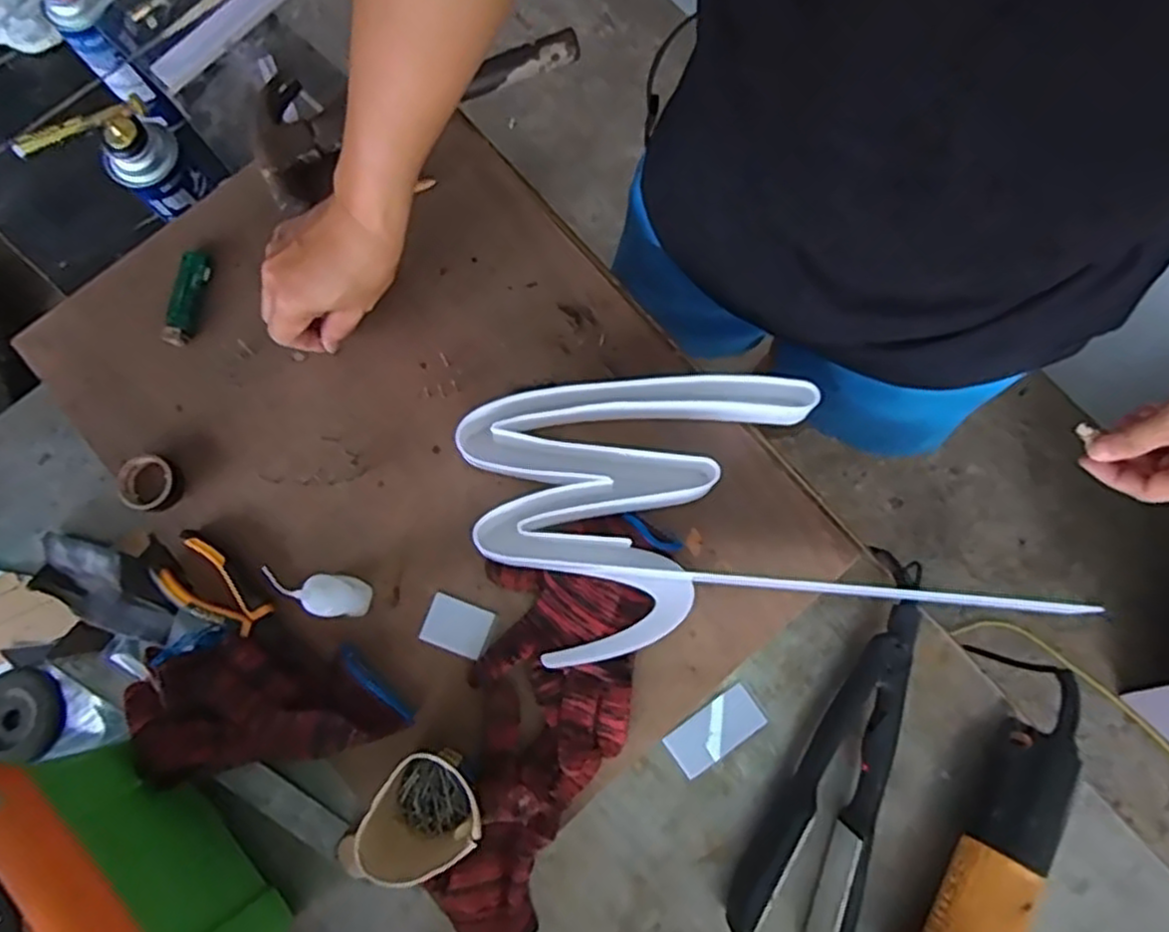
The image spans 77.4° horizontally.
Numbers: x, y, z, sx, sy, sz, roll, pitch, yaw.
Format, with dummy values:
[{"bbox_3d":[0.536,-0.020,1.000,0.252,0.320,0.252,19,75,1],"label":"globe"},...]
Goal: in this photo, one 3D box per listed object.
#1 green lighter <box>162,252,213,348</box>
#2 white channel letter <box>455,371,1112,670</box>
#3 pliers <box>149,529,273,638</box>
[{"bbox_3d":[-0.336,-0.144,0.618,0.025,0.012,0.086,11,79,1],"label":"green lighter"},{"bbox_3d":[0.124,0.028,0.572,0.416,0.034,0.210,-6,79,-2],"label":"white channel letter"},{"bbox_3d":[-0.290,0.097,0.574,0.093,0.018,0.049,36,80,6],"label":"pliers"}]

